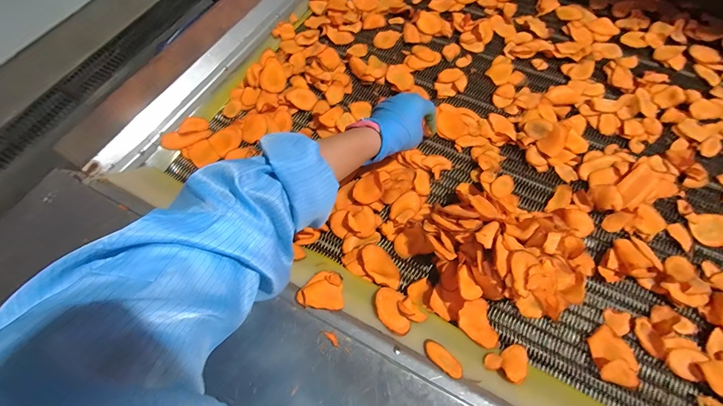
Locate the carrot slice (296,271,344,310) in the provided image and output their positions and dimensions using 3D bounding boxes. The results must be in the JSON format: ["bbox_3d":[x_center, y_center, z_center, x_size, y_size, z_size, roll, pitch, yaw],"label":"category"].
[{"bbox_3d":[-0.049,0.105,0.388,0.053,0.005,0.052,10,38,-12],"label":"carrot slice"}]

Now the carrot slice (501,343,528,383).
[{"bbox_3d":[0.176,0.182,0.366,0.028,0.004,0.049,26,38,19],"label":"carrot slice"}]

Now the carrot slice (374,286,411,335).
[{"bbox_3d":[0.036,0.129,0.385,0.039,0.004,0.060,3,42,-10],"label":"carrot slice"}]

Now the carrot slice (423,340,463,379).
[{"bbox_3d":[0.090,0.173,0.354,0.024,0.004,0.048,-28,53,-36],"label":"carrot slice"}]

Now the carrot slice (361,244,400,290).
[{"bbox_3d":[0.027,0.086,0.428,0.066,0.010,0.037,40,94,1],"label":"carrot slice"}]

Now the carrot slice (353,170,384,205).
[{"bbox_3d":[0.009,-0.022,0.469,0.044,0.008,0.045,-6,74,20],"label":"carrot slice"}]

